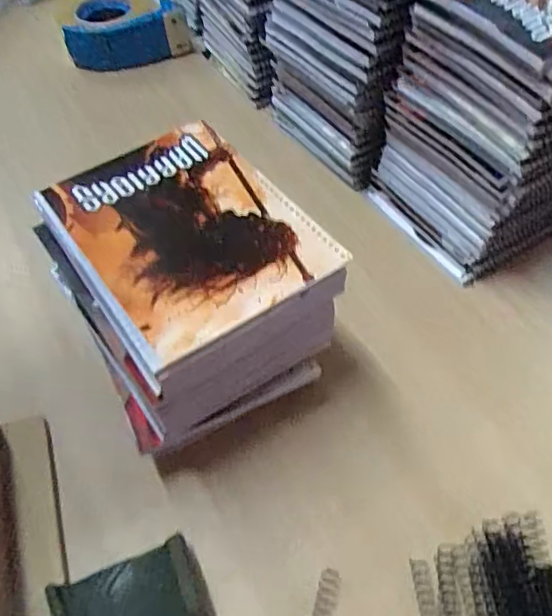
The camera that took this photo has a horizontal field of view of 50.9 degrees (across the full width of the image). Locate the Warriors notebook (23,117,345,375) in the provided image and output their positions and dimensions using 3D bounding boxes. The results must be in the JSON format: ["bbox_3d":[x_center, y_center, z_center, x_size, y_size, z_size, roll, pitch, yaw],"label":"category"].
[{"bbox_3d":[-0.066,-0.056,0.407,0.144,0.011,0.190,-31,58,-21],"label":"Warriors notebook"}]

